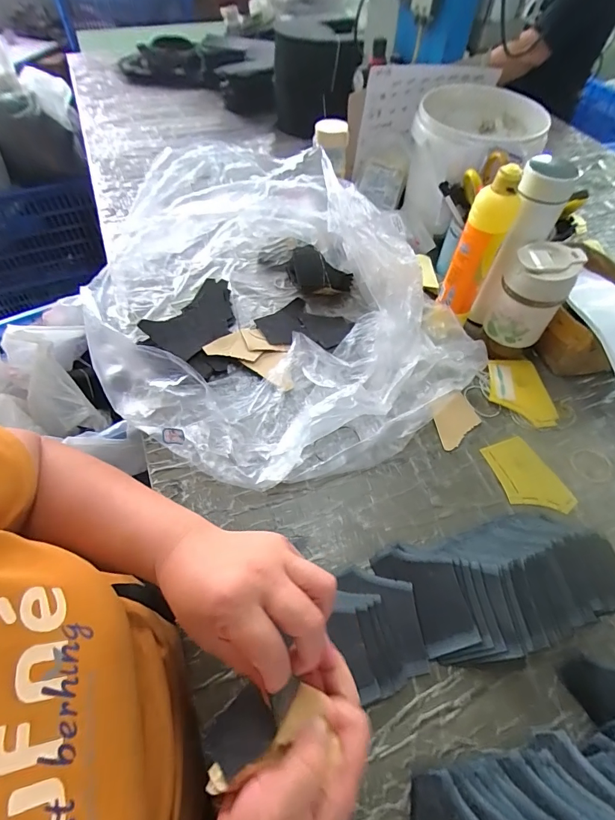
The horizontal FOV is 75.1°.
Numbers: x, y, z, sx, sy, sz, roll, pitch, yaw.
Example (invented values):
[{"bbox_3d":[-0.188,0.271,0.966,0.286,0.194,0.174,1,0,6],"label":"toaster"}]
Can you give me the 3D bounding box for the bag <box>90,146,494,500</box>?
[{"bbox_3d":[-0.073,-0.138,0.536,0.400,0.187,0.523,-38,64,-25],"label":"bag"}]

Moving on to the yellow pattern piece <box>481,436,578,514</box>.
[{"bbox_3d":[0.273,0.083,0.500,0.072,0.004,0.105,-17,57,-13],"label":"yellow pattern piece"}]

